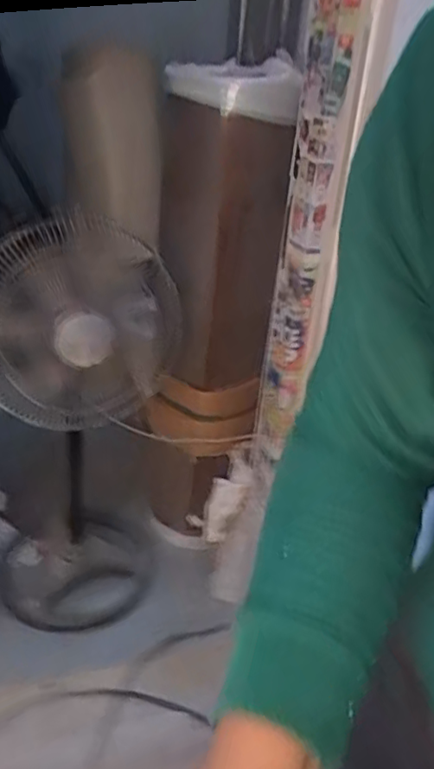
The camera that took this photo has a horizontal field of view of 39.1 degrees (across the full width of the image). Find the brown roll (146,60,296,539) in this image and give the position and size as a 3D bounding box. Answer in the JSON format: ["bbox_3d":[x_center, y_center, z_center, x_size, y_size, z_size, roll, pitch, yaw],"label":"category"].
[{"bbox_3d":[-0.015,-0.126,1.480,0.289,1.111,0.343,3,29,-3],"label":"brown roll"}]

